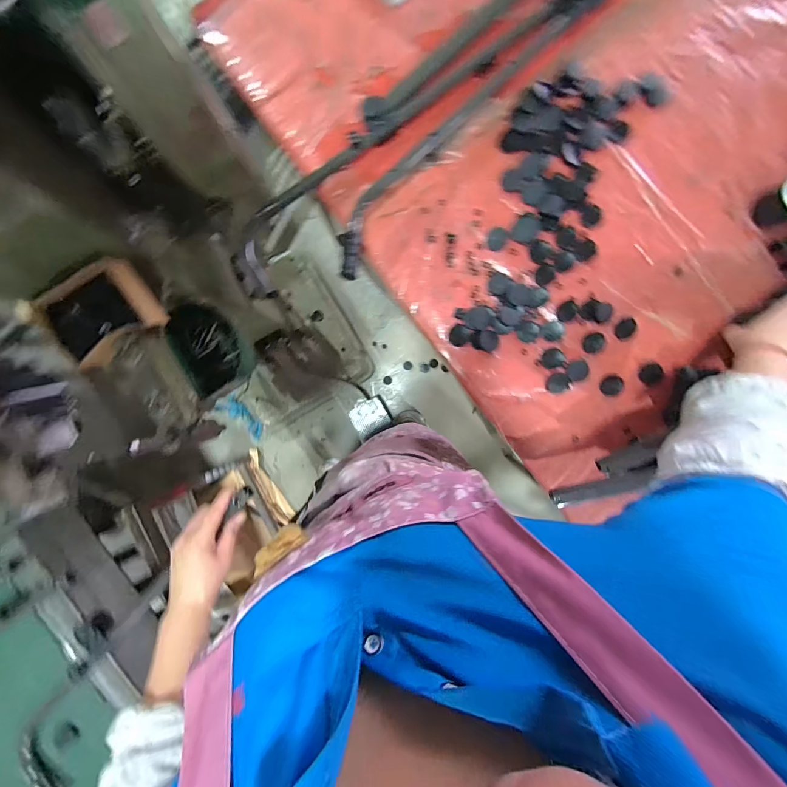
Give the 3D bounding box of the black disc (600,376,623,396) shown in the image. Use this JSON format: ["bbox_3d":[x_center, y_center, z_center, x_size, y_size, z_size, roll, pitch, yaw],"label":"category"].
[{"bbox_3d":[0.341,-0.012,0.551,0.036,0.004,0.031,-1,92,1],"label":"black disc"}]

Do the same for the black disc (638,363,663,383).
[{"bbox_3d":[0.399,-0.031,0.546,0.030,0.005,0.030,0,92,0],"label":"black disc"}]

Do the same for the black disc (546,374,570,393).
[{"bbox_3d":[0.256,-0.015,0.548,0.034,0.004,0.029,-2,92,1],"label":"black disc"}]

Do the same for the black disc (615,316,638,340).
[{"bbox_3d":[0.361,-0.102,0.550,0.028,0.004,0.038,34,92,-1],"label":"black disc"}]

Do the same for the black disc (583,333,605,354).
[{"bbox_3d":[0.312,-0.078,0.549,0.035,0.006,0.029,-23,92,1],"label":"black disc"}]

